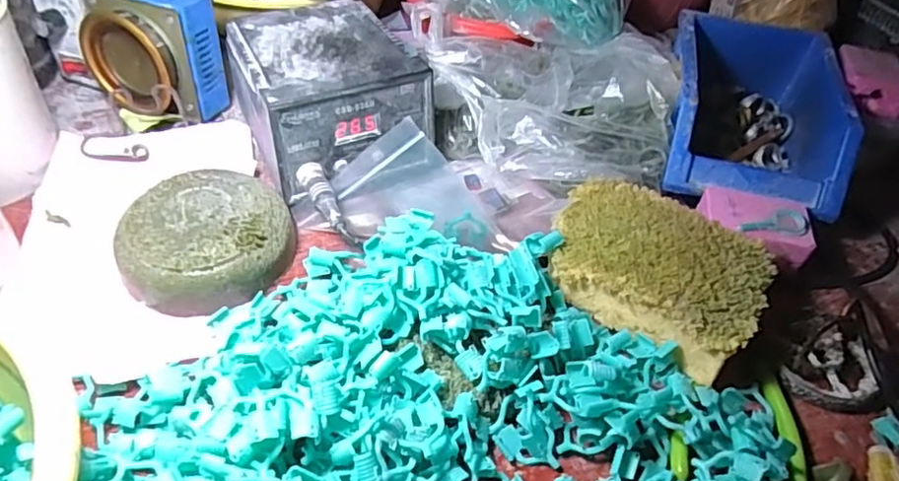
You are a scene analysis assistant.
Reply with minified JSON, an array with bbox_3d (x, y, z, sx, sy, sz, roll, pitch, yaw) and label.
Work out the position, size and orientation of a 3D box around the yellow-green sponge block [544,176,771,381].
[{"bbox_3d":[0.127,0.015,0.383,0.133,0.040,0.093,32,54,22],"label":"yellow-green sponge block"}]

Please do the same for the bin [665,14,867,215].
[{"bbox_3d":[0.237,-0.102,0.484,0.123,0.070,0.192,13,49,7],"label":"bin"}]

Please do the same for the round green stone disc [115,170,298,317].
[{"bbox_3d":[-0.154,0.000,0.387,0.093,0.032,0.095,2,48,-3],"label":"round green stone disc"}]

